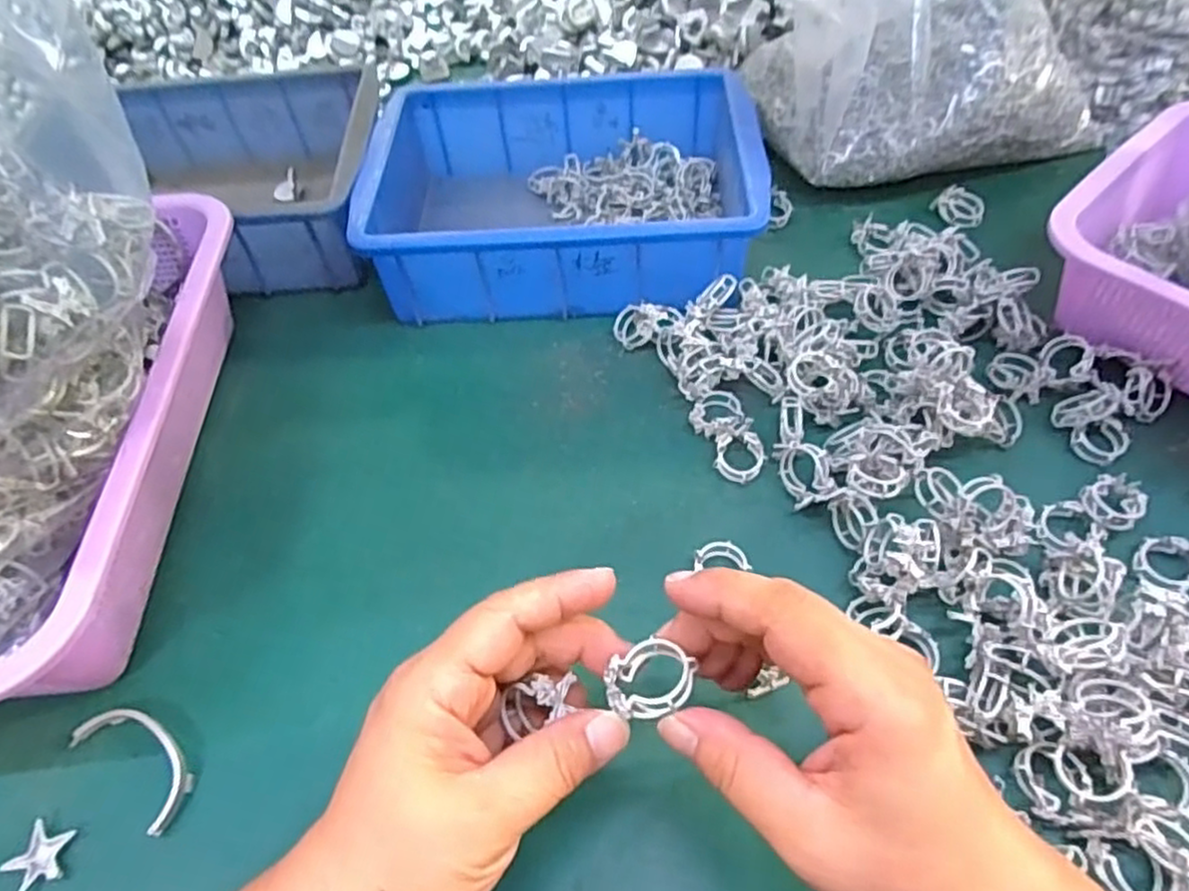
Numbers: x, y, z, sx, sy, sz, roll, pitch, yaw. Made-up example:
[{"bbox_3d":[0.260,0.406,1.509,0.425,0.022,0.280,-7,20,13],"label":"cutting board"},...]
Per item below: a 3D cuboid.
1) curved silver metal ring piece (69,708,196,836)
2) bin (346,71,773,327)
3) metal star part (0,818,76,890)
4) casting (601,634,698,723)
[{"bbox_3d":[-0.196,0.134,0.306,0.065,0.009,0.028,28,61,21],"label":"curved silver metal ring piece"},{"bbox_3d":[-0.019,-0.166,0.480,0.247,0.071,0.175,-1,53,4],"label":"bin"},{"bbox_3d":[-0.222,0.165,0.286,0.022,0.006,0.023,20,58,17],"label":"metal star part"},{"bbox_3d":[0.019,0.080,0.241,0.028,0.013,0.024,-40,63,-19],"label":"casting"}]

